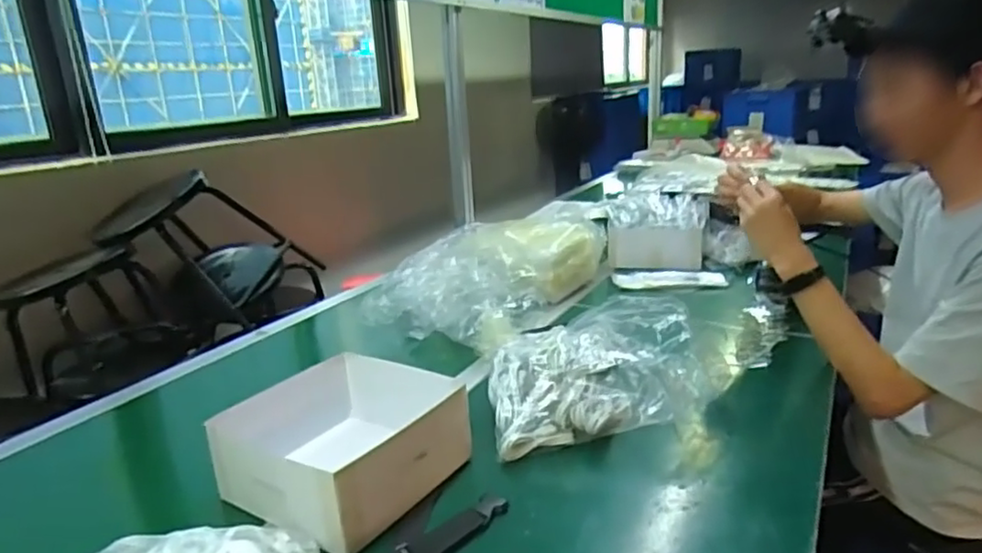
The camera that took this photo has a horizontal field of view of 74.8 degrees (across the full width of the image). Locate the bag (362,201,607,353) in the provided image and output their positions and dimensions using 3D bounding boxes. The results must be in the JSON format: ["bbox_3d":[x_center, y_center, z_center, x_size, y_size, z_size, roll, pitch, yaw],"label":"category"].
[{"bbox_3d":[0.031,-0.022,1.249,0.273,0.140,0.508,8,21,34],"label":"bag"}]

